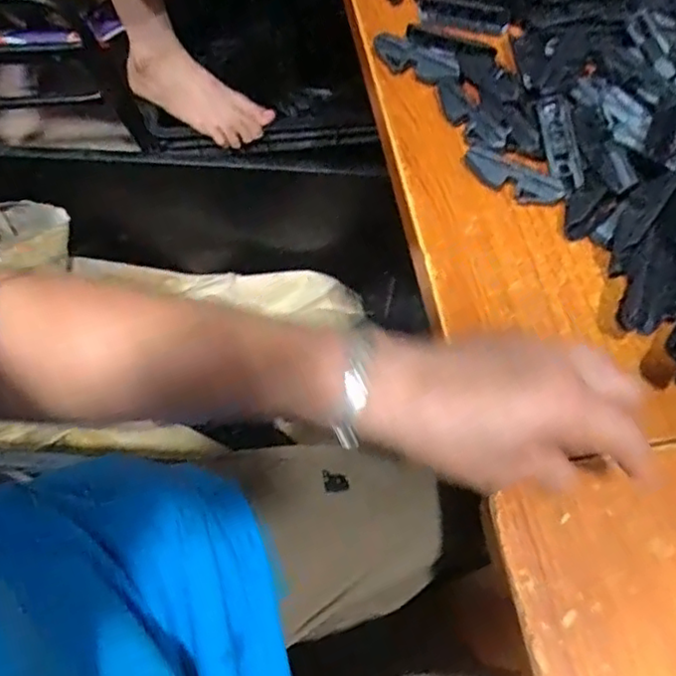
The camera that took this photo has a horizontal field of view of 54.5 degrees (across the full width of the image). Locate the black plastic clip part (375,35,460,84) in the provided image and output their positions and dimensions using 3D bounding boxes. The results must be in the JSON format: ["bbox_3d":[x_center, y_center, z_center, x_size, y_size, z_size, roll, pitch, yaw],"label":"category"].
[{"bbox_3d":[0.062,-0.220,0.520,0.068,0.015,0.030,23,67,10],"label":"black plastic clip part"}]

